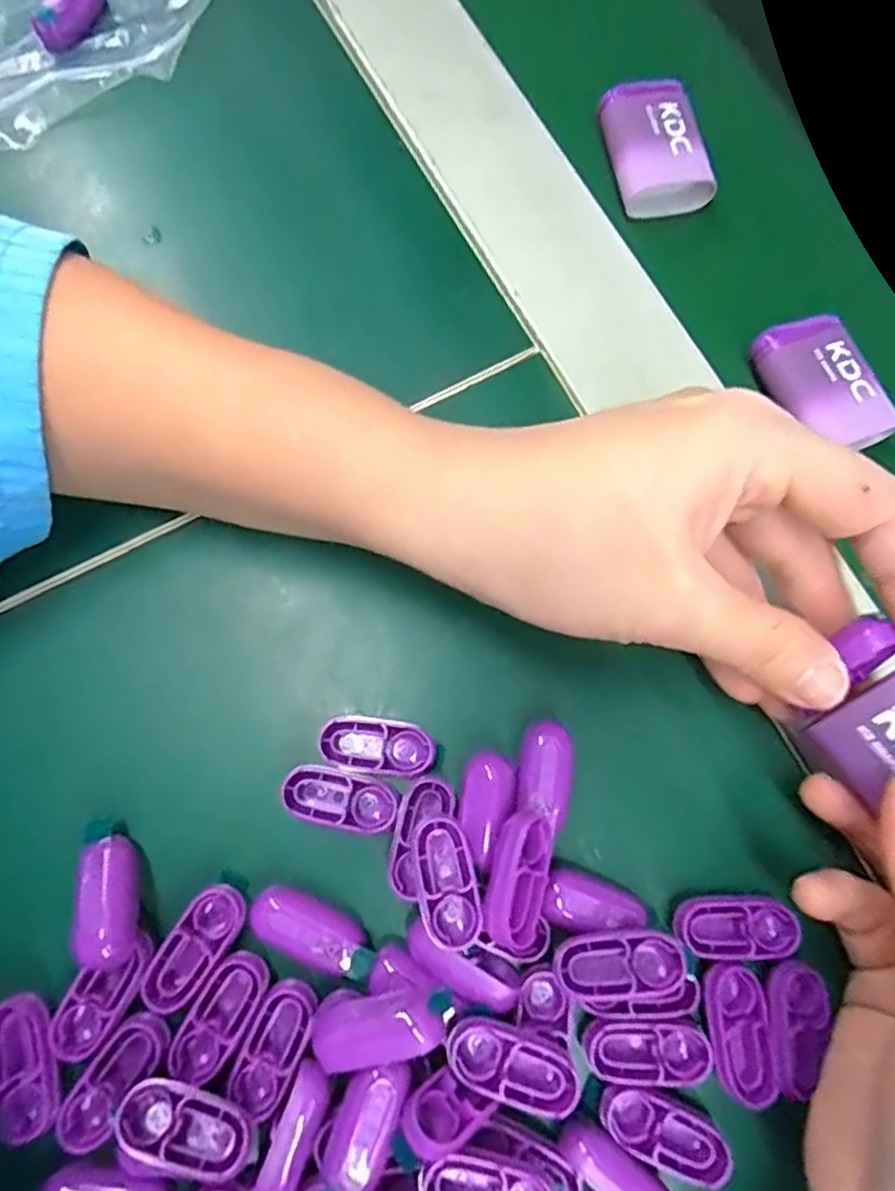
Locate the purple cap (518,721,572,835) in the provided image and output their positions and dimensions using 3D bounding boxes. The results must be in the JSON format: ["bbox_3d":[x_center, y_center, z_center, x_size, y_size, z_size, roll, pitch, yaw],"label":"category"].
[{"bbox_3d":[0.028,0.051,0.198,0.016,0.006,0.030,9,65,1],"label":"purple cap"}]

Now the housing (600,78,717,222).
[{"bbox_3d":[0.078,-0.171,0.259,0.035,0.016,0.046,-10,77,-6],"label":"housing"}]

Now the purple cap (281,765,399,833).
[{"bbox_3d":[-0.031,0.059,0.198,0.033,0.004,0.017,16,97,-7],"label":"purple cap"}]

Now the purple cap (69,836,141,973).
[{"bbox_3d":[-0.093,0.083,0.183,0.012,0.012,0.032,-4,77,-5],"label":"purple cap"}]

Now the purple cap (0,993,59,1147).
[{"bbox_3d":[-0.112,0.125,0.178,0.016,0.006,0.034,-9,77,-6],"label":"purple cap"}]

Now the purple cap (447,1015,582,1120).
[{"bbox_3d":[0.017,0.121,0.177,0.034,0.013,0.015,24,76,2],"label":"purple cap"}]

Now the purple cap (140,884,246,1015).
[{"bbox_3d":[-0.070,0.098,0.188,0.014,0.007,0.035,35,77,5],"label":"purple cap"}]

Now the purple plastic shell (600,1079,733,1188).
[{"bbox_3d":[0.058,0.143,0.180,0.034,0.006,0.016,28,77,3],"label":"purple plastic shell"}]

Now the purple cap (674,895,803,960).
[{"bbox_3d":[0.082,0.094,0.192,0.033,0.005,0.016,3,76,-3],"label":"purple cap"}]

